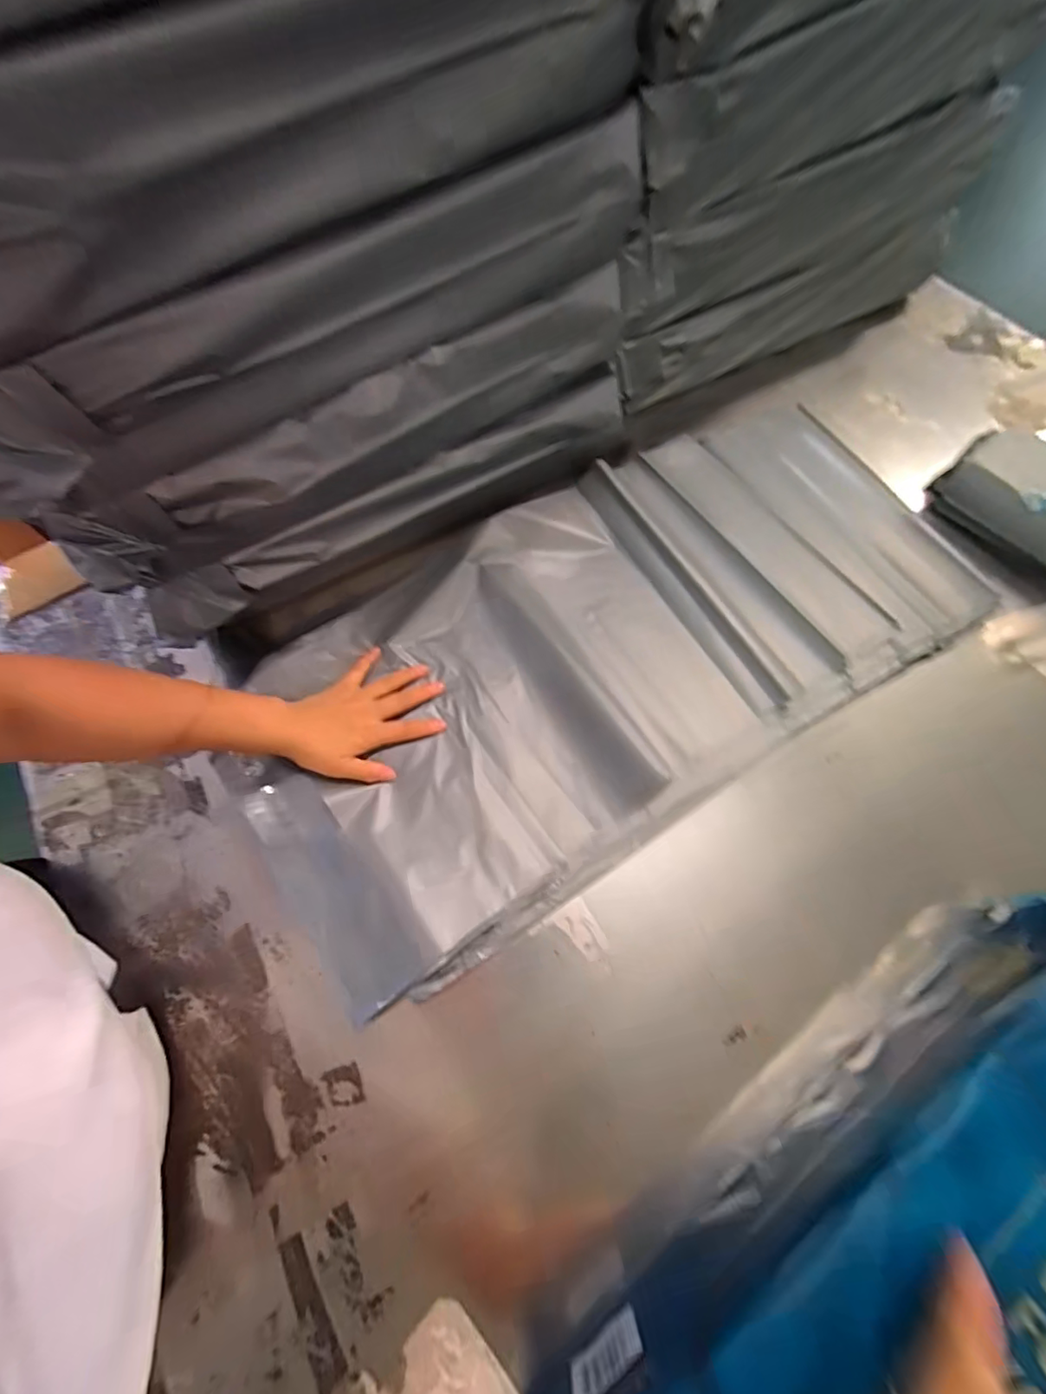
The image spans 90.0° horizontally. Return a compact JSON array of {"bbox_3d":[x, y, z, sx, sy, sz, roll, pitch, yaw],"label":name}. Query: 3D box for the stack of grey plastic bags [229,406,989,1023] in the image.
[{"bbox_3d":[0.093,-0.063,0.559,0.751,0.055,0.378,-31,70,-10],"label":"stack of grey plastic bags"}]

